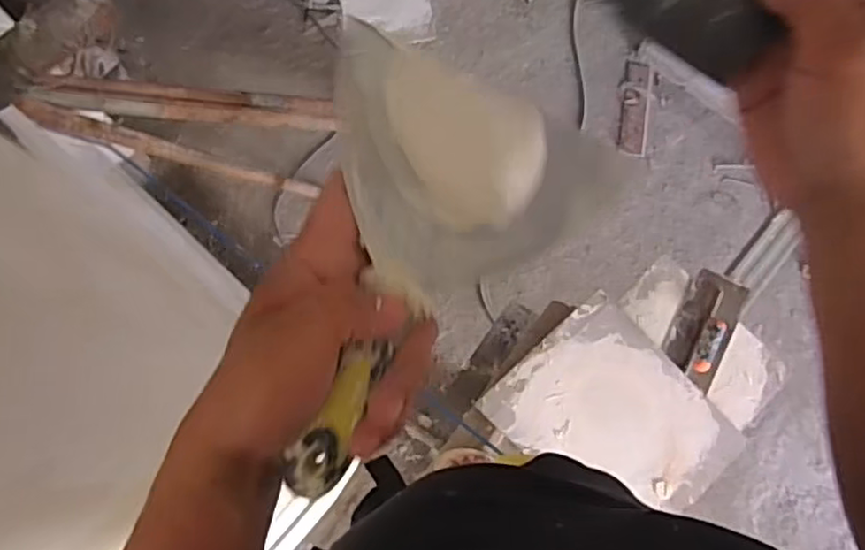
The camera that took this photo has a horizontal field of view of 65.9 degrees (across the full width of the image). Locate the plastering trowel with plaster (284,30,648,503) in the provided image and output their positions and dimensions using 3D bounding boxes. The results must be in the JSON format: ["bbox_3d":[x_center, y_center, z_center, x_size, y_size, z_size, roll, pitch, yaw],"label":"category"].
[{"bbox_3d":[-0.022,0.010,0.301,0.115,0.057,0.205,28,107,12],"label":"plastering trowel with plaster"}]

